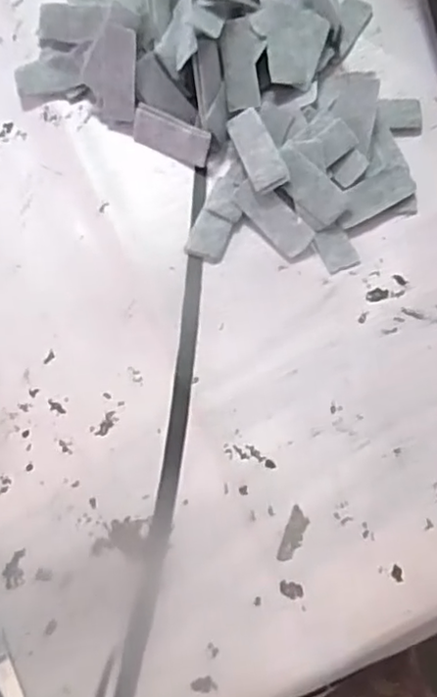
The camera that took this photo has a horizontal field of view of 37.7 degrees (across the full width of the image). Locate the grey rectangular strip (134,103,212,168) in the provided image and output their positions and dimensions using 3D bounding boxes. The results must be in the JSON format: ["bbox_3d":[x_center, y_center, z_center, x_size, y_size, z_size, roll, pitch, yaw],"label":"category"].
[{"bbox_3d":[-0.026,-0.116,0.350,0.045,0.020,0.004,27,37,11],"label":"grey rectangular strip"}]

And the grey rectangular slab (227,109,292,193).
[{"bbox_3d":[0.020,-0.106,0.335,0.018,0.007,0.048,-20,72,-6],"label":"grey rectangular slab"}]

